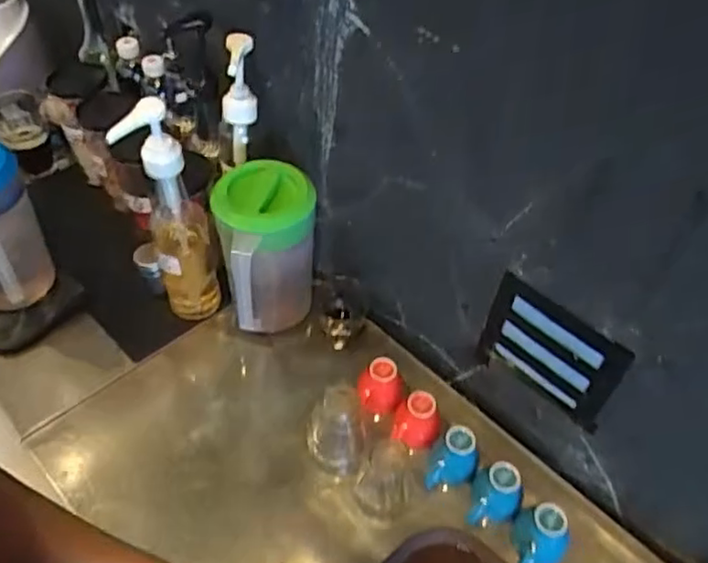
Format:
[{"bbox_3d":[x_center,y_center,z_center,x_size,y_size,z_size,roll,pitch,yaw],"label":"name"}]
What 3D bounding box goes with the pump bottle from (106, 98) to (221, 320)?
[{"bbox_3d":[-0.232,-0.087,0.817,0.075,0.342,0.070,-11,51,-12],"label":"pump bottle"}]

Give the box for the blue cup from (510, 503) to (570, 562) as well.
[{"bbox_3d":[0.207,0.286,0.708,0.063,0.060,0.068,1,49,-2],"label":"blue cup"}]

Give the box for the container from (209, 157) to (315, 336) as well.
[{"bbox_3d":[-0.113,-0.032,0.845,0.116,0.209,0.137,-14,52,-15],"label":"container"}]

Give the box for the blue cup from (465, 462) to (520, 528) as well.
[{"bbox_3d":[0.165,0.251,0.749,0.051,0.075,0.047,1,49,-2],"label":"blue cup"}]

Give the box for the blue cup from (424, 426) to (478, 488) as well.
[{"bbox_3d":[0.121,0.219,0.766,0.050,0.062,0.066,22,52,16],"label":"blue cup"}]

